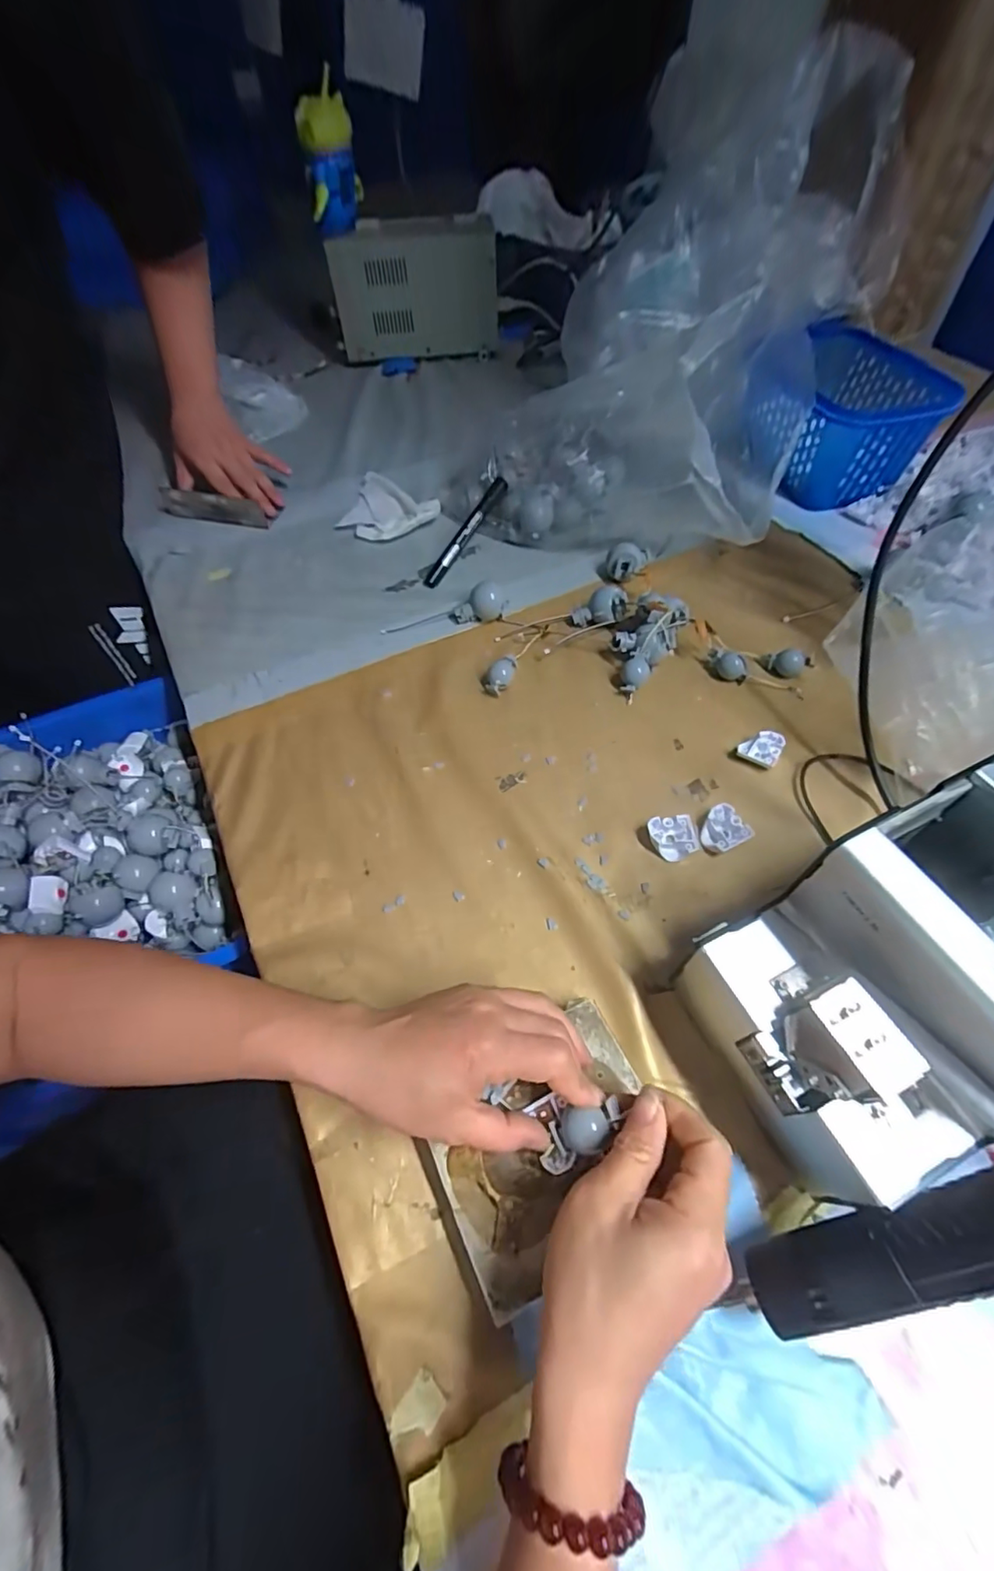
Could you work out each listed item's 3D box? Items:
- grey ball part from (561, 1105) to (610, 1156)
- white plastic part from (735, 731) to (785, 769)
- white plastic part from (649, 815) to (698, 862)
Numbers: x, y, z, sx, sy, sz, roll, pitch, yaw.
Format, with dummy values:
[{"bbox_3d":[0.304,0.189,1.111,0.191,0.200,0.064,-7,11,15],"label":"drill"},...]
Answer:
[{"bbox_3d":[0.043,0.168,0.268,0.022,0.014,0.018,-1,55,2],"label":"grey ball part"},{"bbox_3d":[0.215,-0.030,0.453,0.032,0.017,0.029,23,60,18],"label":"white plastic part"},{"bbox_3d":[0.128,0.038,0.400,0.031,0.013,0.030,-9,55,-3],"label":"white plastic part"}]

